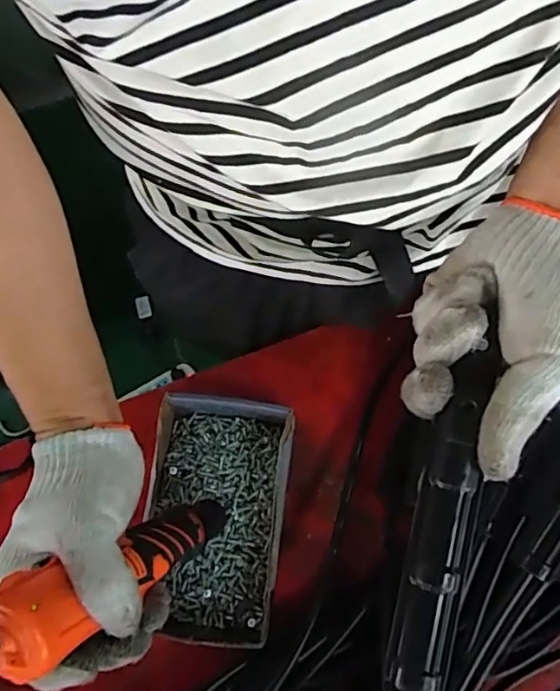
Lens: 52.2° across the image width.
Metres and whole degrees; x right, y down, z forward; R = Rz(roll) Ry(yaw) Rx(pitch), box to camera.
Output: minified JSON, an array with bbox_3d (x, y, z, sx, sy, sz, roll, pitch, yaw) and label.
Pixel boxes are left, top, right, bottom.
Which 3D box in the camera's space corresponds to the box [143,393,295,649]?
[{"bbox_3d":[-0.059,0.151,0.519,0.125,0.048,0.206,6,71,4],"label":"box"}]

